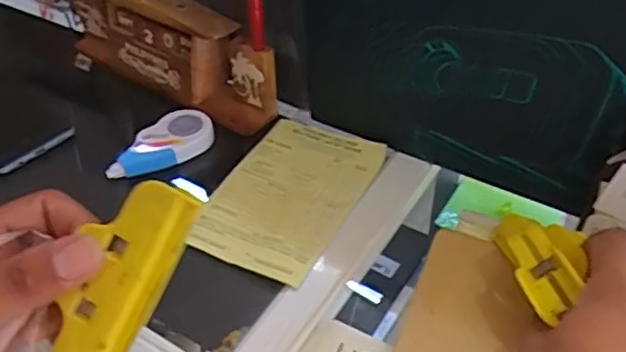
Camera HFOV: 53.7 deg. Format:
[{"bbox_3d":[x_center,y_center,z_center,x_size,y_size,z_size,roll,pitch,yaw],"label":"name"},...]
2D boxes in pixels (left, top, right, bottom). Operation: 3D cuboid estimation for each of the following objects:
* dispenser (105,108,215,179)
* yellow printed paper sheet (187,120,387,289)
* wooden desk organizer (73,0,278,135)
[{"bbox_3d":[-0.126,-0.025,0.506,0.091,0.017,0.044,-32,51,-27],"label":"dispenser"},{"bbox_3d":[-0.019,0.014,0.475,0.098,0.010,0.147,20,48,22],"label":"yellow printed paper sheet"},{"bbox_3d":[-0.135,-0.121,0.567,0.237,0.088,0.055,28,51,28],"label":"wooden desk organizer"}]

